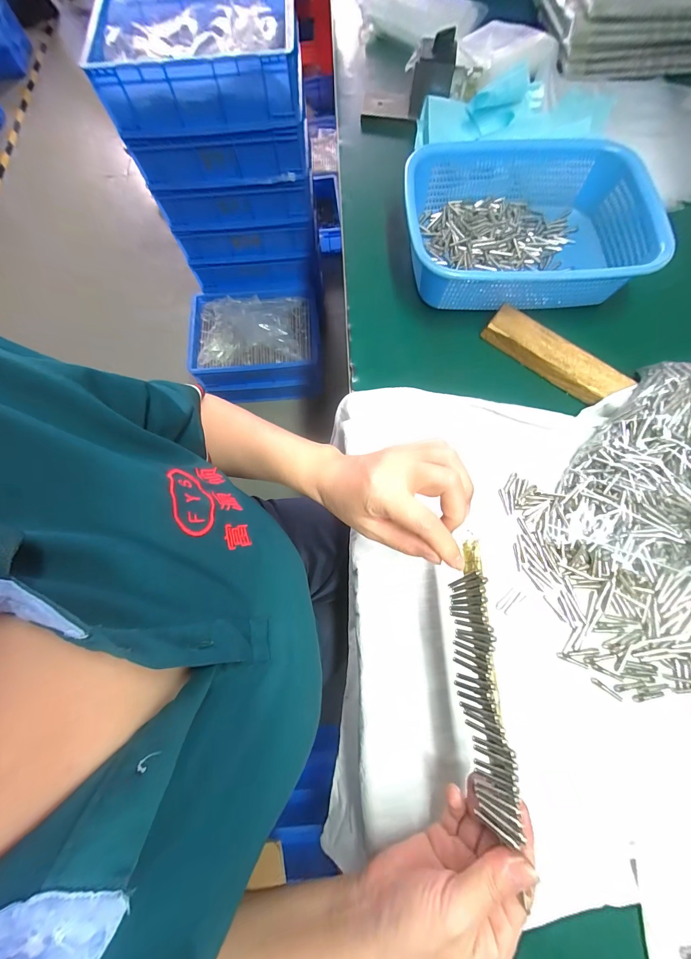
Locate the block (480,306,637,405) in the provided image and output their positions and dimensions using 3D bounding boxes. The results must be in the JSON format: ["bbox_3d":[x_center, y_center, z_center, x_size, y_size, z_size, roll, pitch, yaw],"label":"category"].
[{"bbox_3d":[0.239,-0.143,0.392,0.162,0.024,0.041,36,78,11],"label":"block"}]

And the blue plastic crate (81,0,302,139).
[{"bbox_3d":[-0.306,-0.910,0.721,0.413,0.117,0.296,-2,74,2],"label":"blue plastic crate"}]

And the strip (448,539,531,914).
[{"bbox_3d":[0.096,0.138,0.240,0.010,0.033,0.179,11,69,-39],"label":"strip"}]

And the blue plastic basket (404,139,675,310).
[{"bbox_3d":[0.214,-0.306,0.416,0.273,0.071,0.200,-2,74,1],"label":"blue plastic basket"}]

